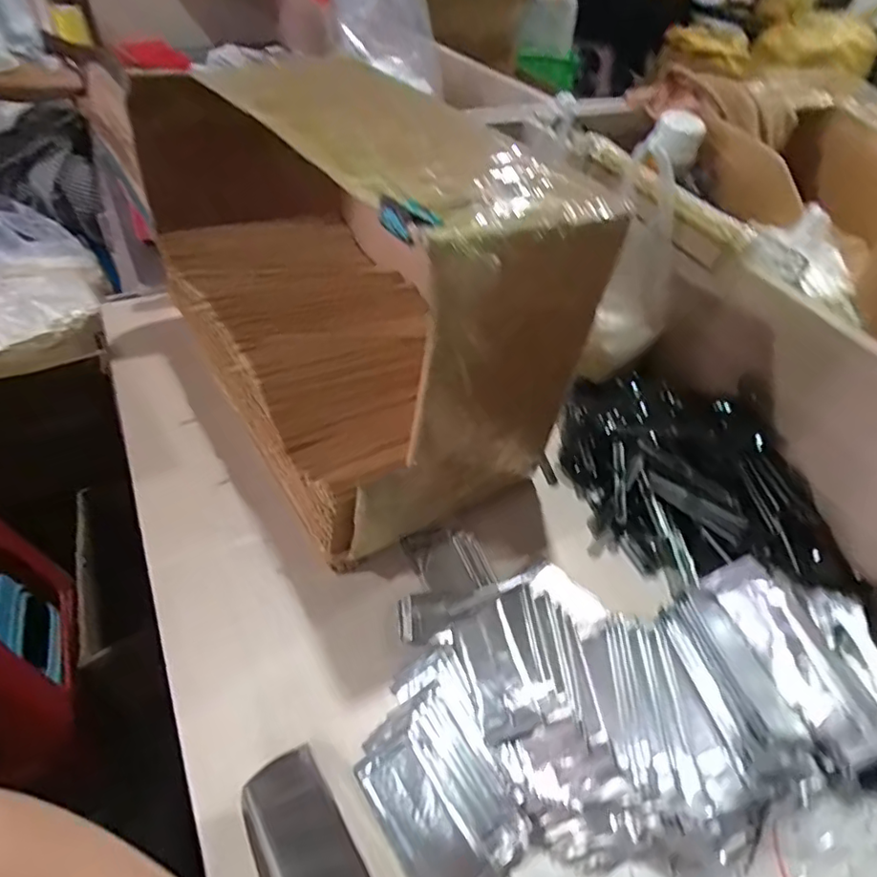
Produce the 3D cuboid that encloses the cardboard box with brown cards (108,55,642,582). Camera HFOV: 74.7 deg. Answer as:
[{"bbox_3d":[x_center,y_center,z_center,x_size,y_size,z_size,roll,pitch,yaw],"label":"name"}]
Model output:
[{"bbox_3d":[-0.090,-0.154,0.591,0.274,0.322,0.416,-22,51,-23],"label":"cardboard box with brown cards"}]

